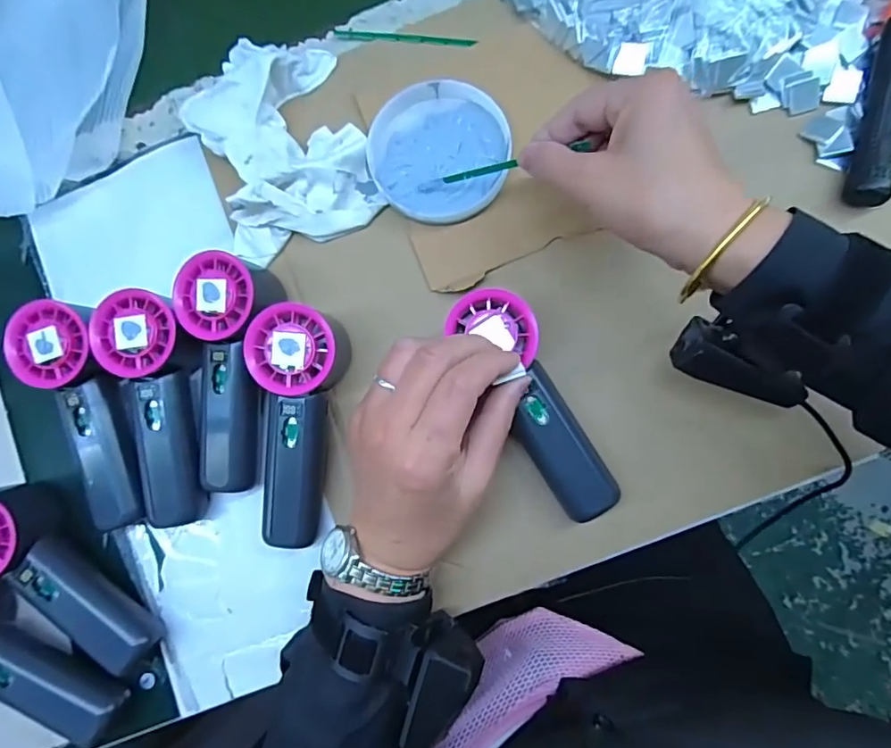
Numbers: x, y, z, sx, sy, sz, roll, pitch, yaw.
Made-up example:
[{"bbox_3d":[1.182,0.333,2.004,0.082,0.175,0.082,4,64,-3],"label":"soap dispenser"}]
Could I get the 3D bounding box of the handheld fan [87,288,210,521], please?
[{"bbox_3d":[-0.187,0.023,0.360,0.058,0.054,0.151,-15,81,3],"label":"handheld fan"}]

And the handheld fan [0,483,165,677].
[{"bbox_3d":[-0.260,0.136,0.362,0.152,0.053,0.053,41,87,-4],"label":"handheld fan"}]

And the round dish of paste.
[{"bbox_3d":[-0.004,-0.159,0.384,0.096,0.018,0.100,3,83,5],"label":"round dish of paste"}]

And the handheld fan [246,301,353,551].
[{"bbox_3d":[-0.099,0.033,0.352,0.052,0.059,0.157,4,83,5],"label":"handheld fan"}]

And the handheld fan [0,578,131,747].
[{"bbox_3d":[-0.288,0.191,0.355,0.153,0.054,0.053,32,86,-7],"label":"handheld fan"}]

